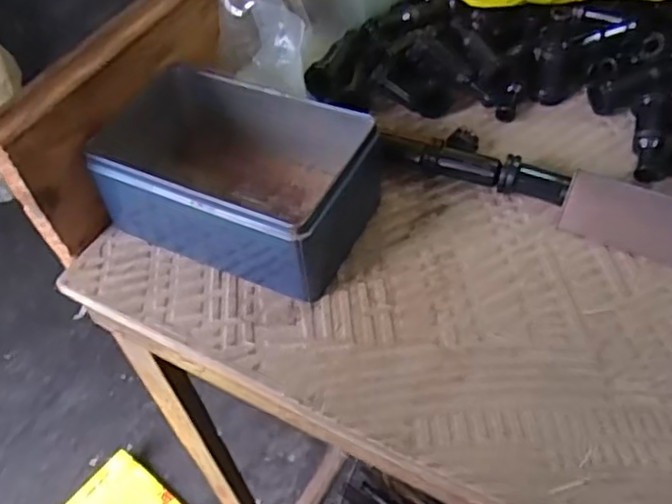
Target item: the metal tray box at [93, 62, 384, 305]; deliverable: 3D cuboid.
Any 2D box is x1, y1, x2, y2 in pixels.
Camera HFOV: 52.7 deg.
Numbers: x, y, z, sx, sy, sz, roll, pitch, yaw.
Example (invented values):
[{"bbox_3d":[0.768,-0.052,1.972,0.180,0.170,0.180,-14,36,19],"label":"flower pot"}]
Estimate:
[{"bbox_3d":[-0.056,-0.046,0.405,0.149,0.065,0.100,20,56,20],"label":"metal tray box"}]

